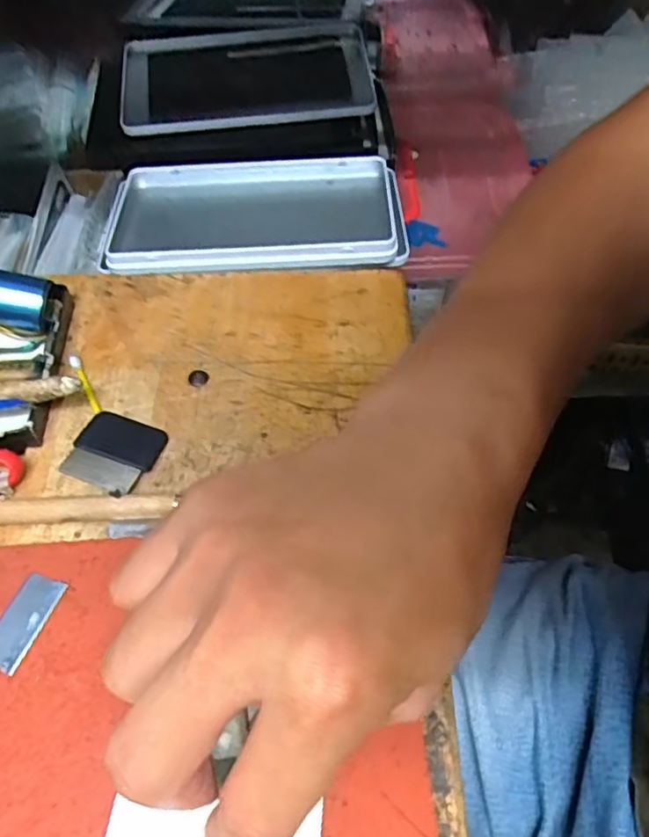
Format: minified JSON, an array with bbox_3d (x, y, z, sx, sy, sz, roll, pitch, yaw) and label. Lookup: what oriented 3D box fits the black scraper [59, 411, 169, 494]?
[{"bbox_3d":[-0.100,0.014,0.304,0.037,0.007,0.040,14,55,10],"label":"black scraper"}]

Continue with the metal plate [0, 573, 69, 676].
[{"bbox_3d":[-0.122,0.082,0.258,0.018,0.004,0.037,15,56,11],"label":"metal plate"}]

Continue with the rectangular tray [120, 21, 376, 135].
[{"bbox_3d":[-0.058,-0.242,0.456,0.180,0.021,0.100,-4,70,0],"label":"rectangular tray"}]

